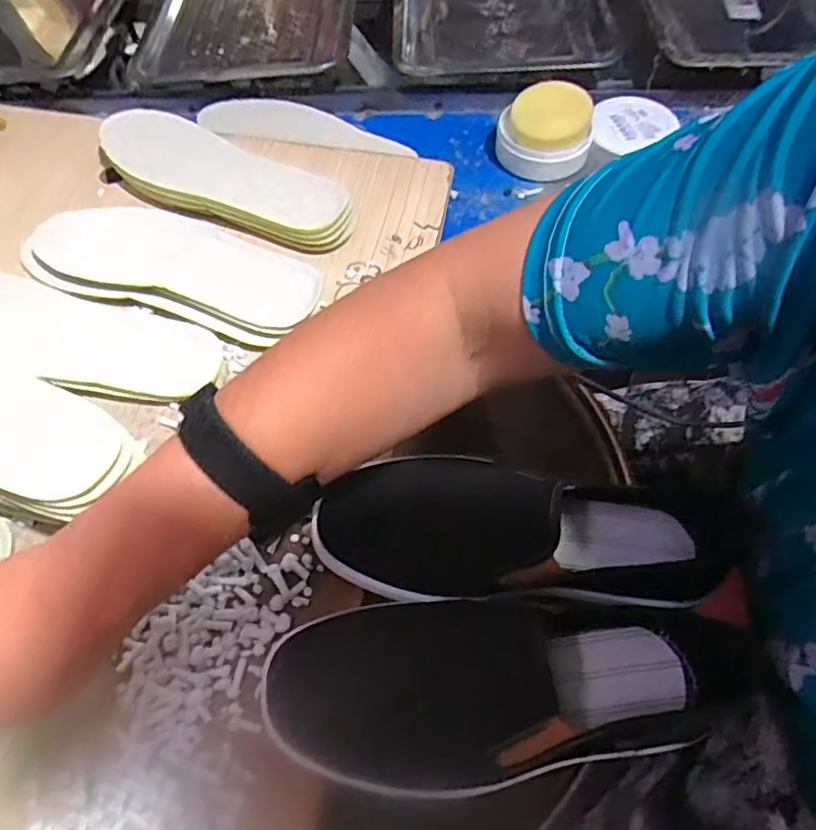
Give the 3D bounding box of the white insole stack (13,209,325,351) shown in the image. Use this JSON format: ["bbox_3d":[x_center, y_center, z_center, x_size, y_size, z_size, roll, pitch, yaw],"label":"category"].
[{"bbox_3d":[-0.196,-0.122,0.501,0.250,0.043,0.105,15,59,10],"label":"white insole stack"}]

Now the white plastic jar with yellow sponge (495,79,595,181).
[{"bbox_3d":[0.151,-0.315,0.649,0.098,0.057,0.098,0,58,0],"label":"white plastic jar with yellow sponge"}]

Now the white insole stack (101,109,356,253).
[{"bbox_3d":[-0.167,-0.215,0.543,0.260,0.035,0.081,22,61,14],"label":"white insole stack"}]

